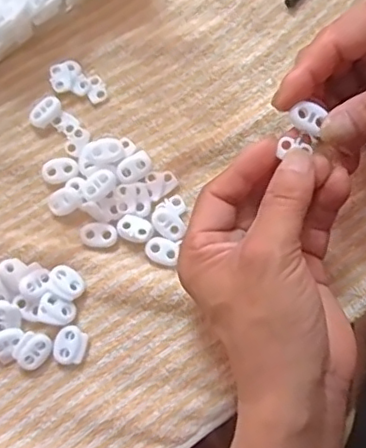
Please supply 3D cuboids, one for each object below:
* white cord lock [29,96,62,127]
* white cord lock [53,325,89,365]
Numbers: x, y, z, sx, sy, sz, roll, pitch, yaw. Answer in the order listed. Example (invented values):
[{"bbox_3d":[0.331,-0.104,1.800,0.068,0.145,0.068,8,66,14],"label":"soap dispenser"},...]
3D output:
[{"bbox_3d":[-0.087,-0.071,0.367,0.012,0.007,0.021,42,82,9],"label":"white cord lock"},{"bbox_3d":[-0.066,0.071,0.338,0.018,0.004,0.022,15,82,-11],"label":"white cord lock"}]

